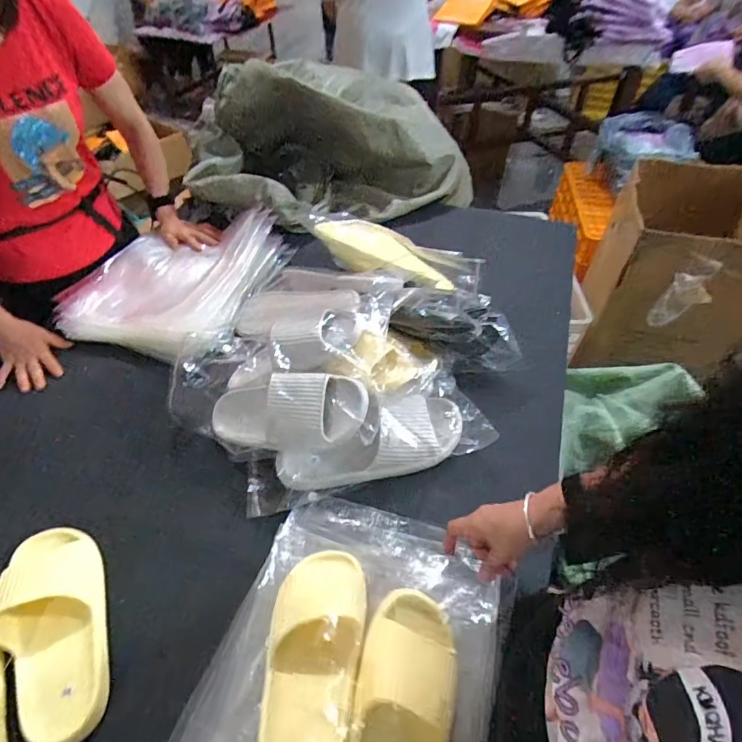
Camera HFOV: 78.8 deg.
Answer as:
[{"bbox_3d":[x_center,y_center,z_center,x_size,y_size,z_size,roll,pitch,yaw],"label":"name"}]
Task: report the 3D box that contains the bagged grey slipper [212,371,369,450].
[{"bbox_3d":[-0.128,0.055,0.650,0.272,0.092,0.095,-10,43,30],"label":"bagged grey slipper"}]

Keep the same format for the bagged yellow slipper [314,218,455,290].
[{"bbox_3d":[0.030,-0.212,0.826,0.266,0.092,0.076,20,50,-6],"label":"bagged yellow slipper"}]

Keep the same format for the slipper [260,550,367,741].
[{"bbox_3d":[-0.061,0.287,0.467,0.108,0.060,0.242,1,27,2],"label":"slipper"}]

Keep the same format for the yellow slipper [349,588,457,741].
[{"bbox_3d":[0.029,0.356,0.449,0.093,0.094,0.244,10,50,9],"label":"yellow slipper"}]

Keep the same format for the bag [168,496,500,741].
[{"bbox_3d":[-0.021,0.331,0.470,0.311,0.108,0.409,15,51,13],"label":"bag"}]

